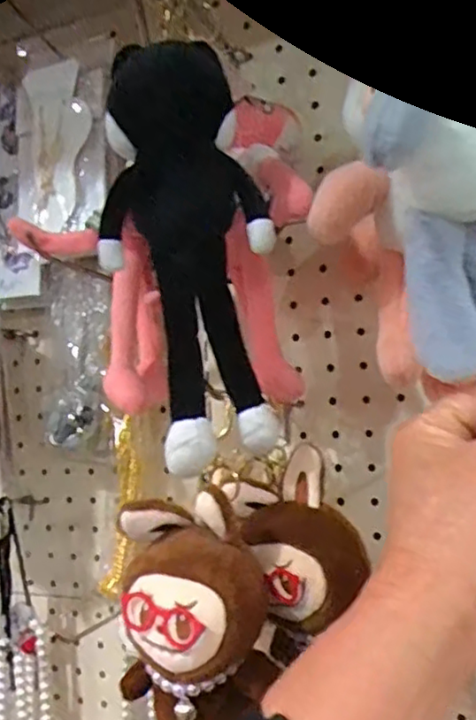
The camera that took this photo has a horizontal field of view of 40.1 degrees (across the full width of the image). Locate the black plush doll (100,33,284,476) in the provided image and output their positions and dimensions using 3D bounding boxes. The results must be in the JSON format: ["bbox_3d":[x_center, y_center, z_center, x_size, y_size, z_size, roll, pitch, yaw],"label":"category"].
[{"bbox_3d":[-0.030,-0.061,0.373,0.091,0.230,0.048,-3,-2,-14],"label":"black plush doll"}]

